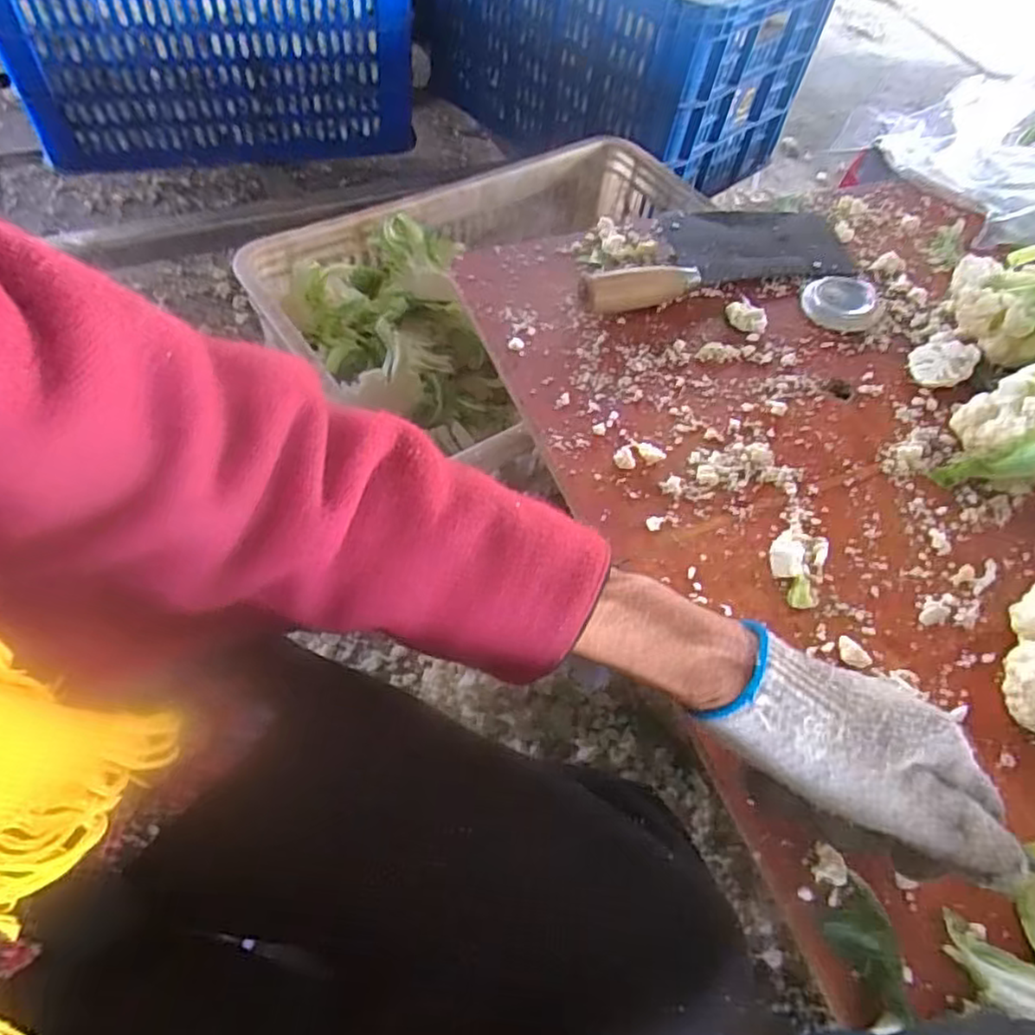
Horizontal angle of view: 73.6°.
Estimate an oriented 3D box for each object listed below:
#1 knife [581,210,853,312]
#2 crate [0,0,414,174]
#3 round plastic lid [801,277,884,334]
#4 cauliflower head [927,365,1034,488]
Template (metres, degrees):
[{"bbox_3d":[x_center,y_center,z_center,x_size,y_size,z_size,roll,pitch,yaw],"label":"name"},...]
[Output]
[{"bbox_3d":[0.162,-0.223,0.577,0.251,0.029,0.089,-13,60,-13],"label":"knife"},{"bbox_3d":[-0.405,-0.704,0.938,0.489,0.284,0.317,-6,59,-11],"label":"crate"},{"bbox_3d":[0.267,-0.177,0.566,0.060,0.013,0.059,2,57,-4],"label":"round plastic lid"},{"bbox_3d":[0.330,-0.063,0.448,0.094,0.085,0.066,-29,64,-21],"label":"cauliflower head"}]

